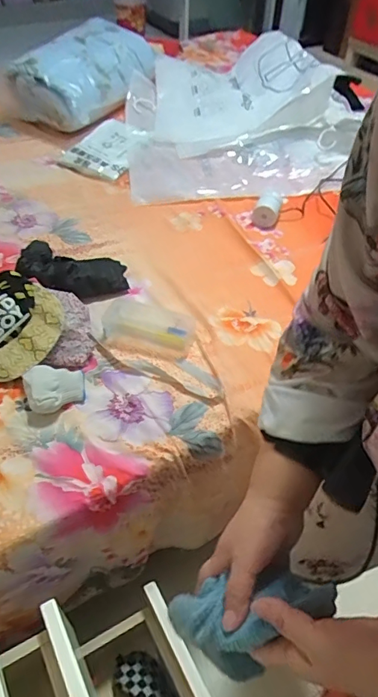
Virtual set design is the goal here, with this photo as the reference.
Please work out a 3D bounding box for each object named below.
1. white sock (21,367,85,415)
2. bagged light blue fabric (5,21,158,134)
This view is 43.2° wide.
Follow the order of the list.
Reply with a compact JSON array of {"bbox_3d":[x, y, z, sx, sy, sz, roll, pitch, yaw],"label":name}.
[{"bbox_3d":[-0.224,0.064,0.802,0.095,0.043,0.092,-11,49,-12],"label":"white sock"},{"bbox_3d":[-0.345,-0.949,1.604,0.293,0.199,0.708,20,50,16],"label":"bagged light blue fabric"}]

